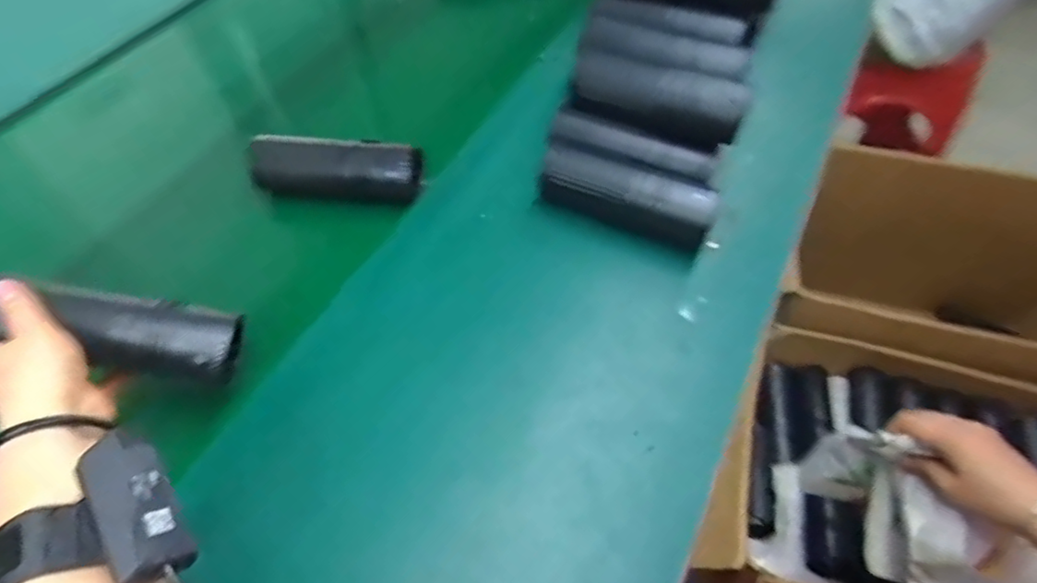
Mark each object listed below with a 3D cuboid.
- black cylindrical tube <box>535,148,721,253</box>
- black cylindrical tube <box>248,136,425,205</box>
[{"bbox_3d":[0.097,-0.087,0.543,0.164,0.053,0.052,23,58,16],"label":"black cylindrical tube"},{"bbox_3d":[-0.181,-0.120,0.571,0.167,0.043,0.044,7,55,5],"label":"black cylindrical tube"}]

